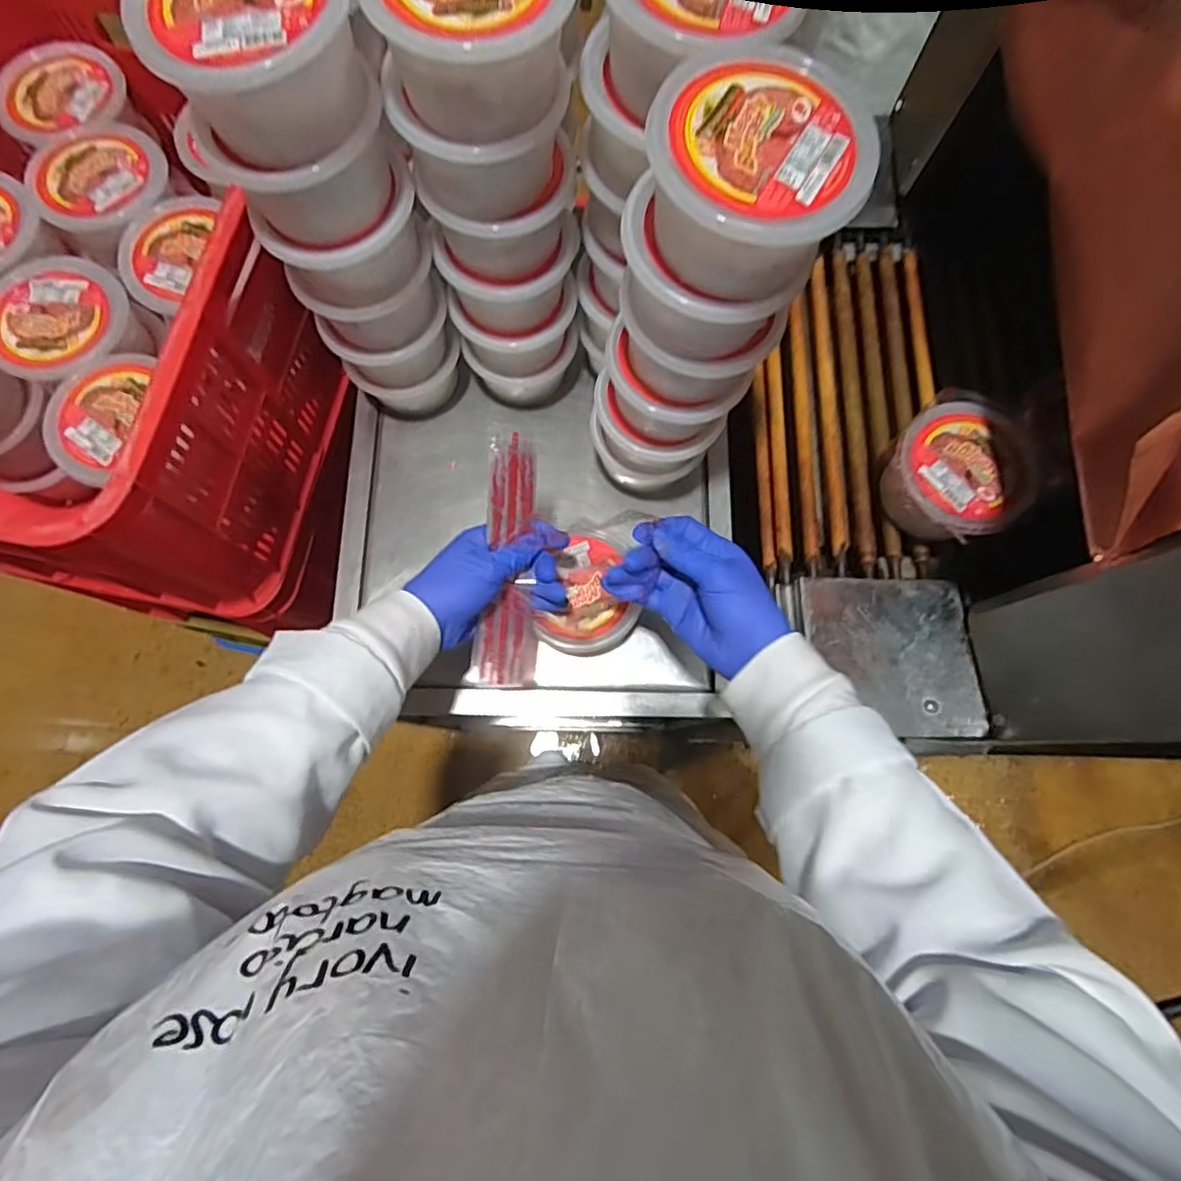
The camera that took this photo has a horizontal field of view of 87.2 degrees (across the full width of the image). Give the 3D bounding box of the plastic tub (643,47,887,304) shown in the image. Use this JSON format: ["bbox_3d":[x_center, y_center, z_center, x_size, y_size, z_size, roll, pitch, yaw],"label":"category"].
[{"bbox_3d":[0.089,-0.223,0.343,0.112,0.065,0.112,10,74,3],"label":"plastic tub"}]

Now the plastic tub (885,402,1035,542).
[{"bbox_3d":[0.319,-0.100,0.557,0.116,0.072,0.136,33,76,9],"label":"plastic tub"}]

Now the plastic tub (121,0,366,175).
[{"bbox_3d":[-0.188,-0.308,0.358,0.115,0.072,0.111,-33,76,-9],"label":"plastic tub"}]

